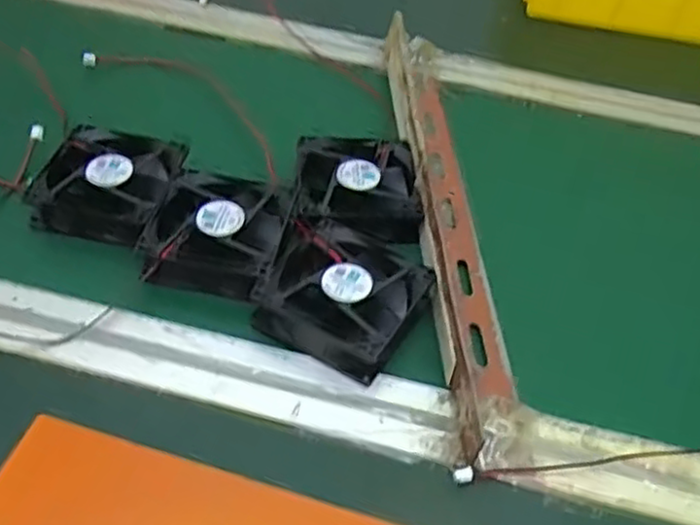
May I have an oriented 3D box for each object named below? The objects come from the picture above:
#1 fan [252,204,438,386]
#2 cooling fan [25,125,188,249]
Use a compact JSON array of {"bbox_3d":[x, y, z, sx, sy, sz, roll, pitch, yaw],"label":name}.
[{"bbox_3d":[-0.007,0.017,0.414,0.090,0.027,0.086,24,50,14],"label":"fan"},{"bbox_3d":[-0.155,-0.046,0.455,0.081,0.032,0.087,11,48,4],"label":"cooling fan"}]

